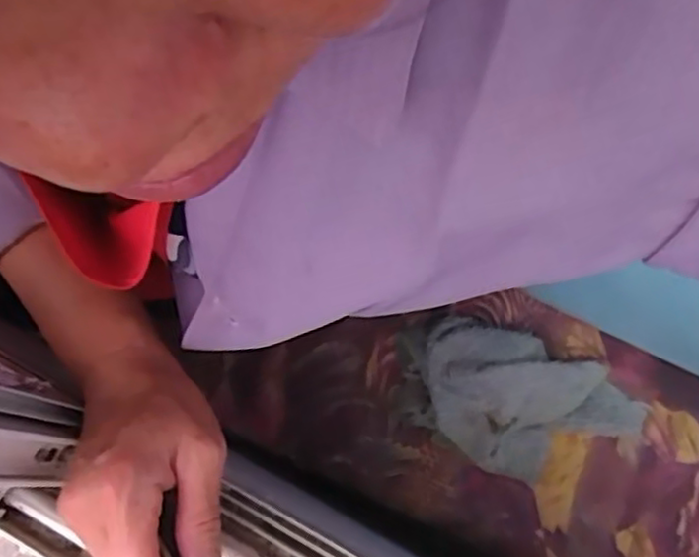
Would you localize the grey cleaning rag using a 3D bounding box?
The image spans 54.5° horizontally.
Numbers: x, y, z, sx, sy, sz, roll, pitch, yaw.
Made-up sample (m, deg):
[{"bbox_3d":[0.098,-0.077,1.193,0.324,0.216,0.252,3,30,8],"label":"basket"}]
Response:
[{"bbox_3d":[0.173,0.123,0.645,0.222,0.058,0.128,16,74,4],"label":"grey cleaning rag"}]

